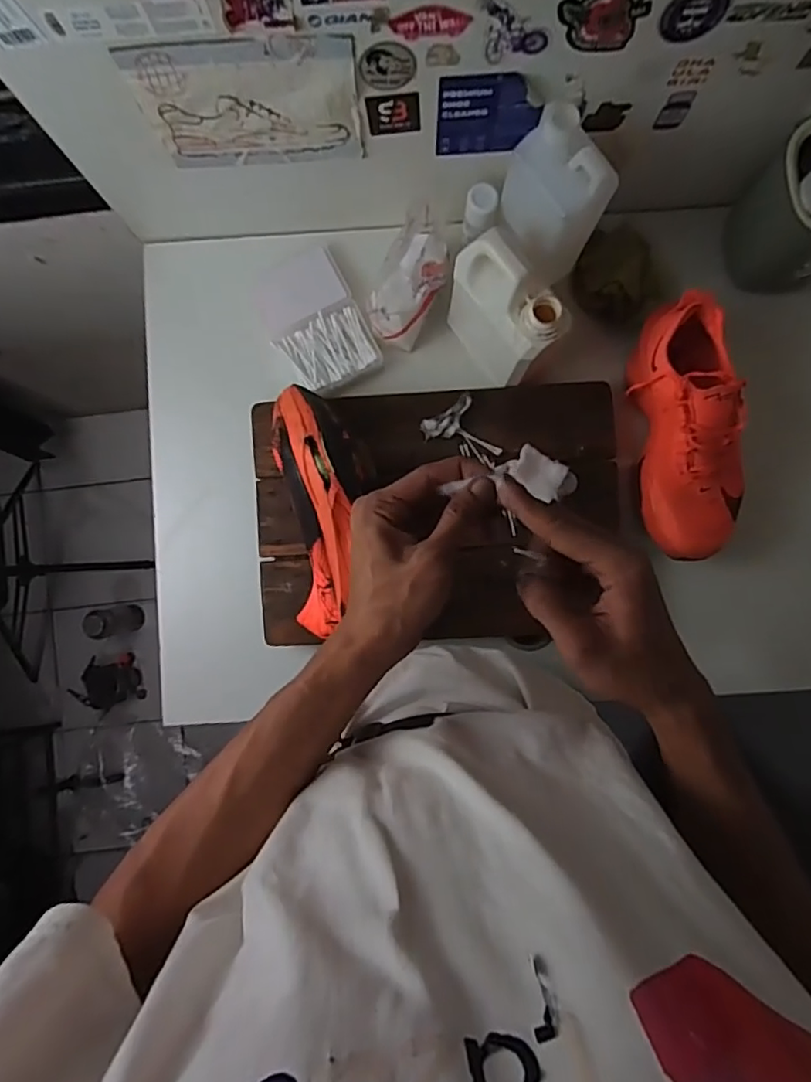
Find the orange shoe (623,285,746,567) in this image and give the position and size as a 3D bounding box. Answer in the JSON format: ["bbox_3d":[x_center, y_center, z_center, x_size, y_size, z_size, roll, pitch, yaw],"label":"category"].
[{"bbox_3d":[0.316,-0.119,0.653,0.092,0.130,0.271,-7,88,0],"label":"orange shoe"}]

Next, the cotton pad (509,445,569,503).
[{"bbox_3d":[0.149,-0.076,0.658,0.059,0.006,0.055,31,64,3],"label":"cotton pad"}]

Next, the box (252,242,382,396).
[{"bbox_3d":[-0.107,-0.263,0.710,0.107,0.035,0.163,-27,88,-1],"label":"box"}]

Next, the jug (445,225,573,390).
[{"bbox_3d":[0.098,-0.235,0.629,0.060,0.155,0.125,-44,88,-1],"label":"jug"}]

